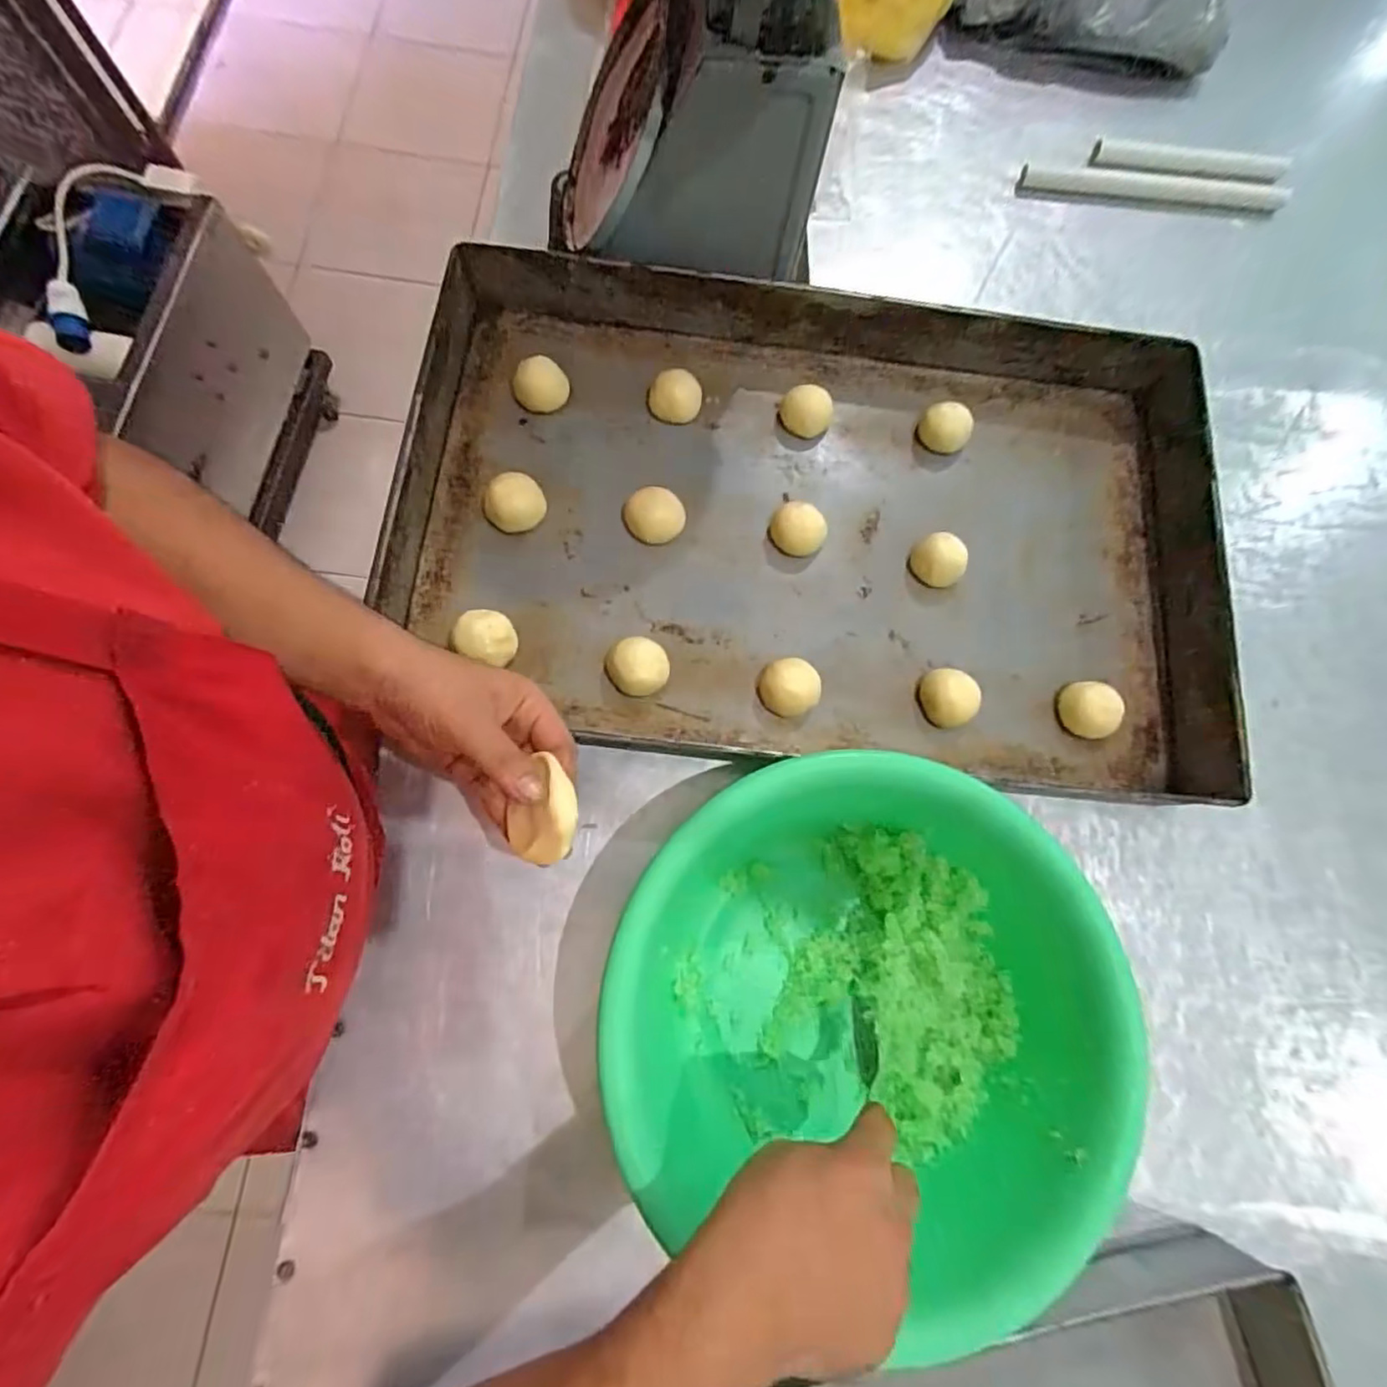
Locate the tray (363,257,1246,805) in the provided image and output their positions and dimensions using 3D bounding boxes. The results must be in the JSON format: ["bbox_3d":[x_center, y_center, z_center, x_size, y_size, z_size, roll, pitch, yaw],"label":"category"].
[{"bbox_3d":[0.102,-0.151,0.553,0.676,0.063,0.422,6,75,0],"label":"tray"}]

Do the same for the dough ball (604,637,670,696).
[{"bbox_3d":[-0.045,-0.022,0.523,0.047,0.032,0.045,0,75,-1],"label":"dough ball"}]

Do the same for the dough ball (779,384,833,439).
[{"bbox_3d":[0.104,-0.259,0.595,0.043,0.029,0.040,0,75,-1],"label":"dough ball"}]

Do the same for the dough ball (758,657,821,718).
[{"bbox_3d":[0.078,-0.004,0.527,0.047,0.029,0.043,0,75,-1],"label":"dough ball"}]

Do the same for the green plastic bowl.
[{"bbox_3d":[0.100,0.204,0.424,0.300,0.113,0.298,0,75,-1],"label":"green plastic bowl"}]

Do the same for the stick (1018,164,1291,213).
[{"bbox_3d":[0.486,-0.536,0.689,0.273,0.019,0.028,8,75,1],"label":"stick"}]

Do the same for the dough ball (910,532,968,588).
[{"bbox_3d":[0.214,-0.115,0.567,0.039,0.032,0.045,-38,79,-10],"label":"dough ball"}]

